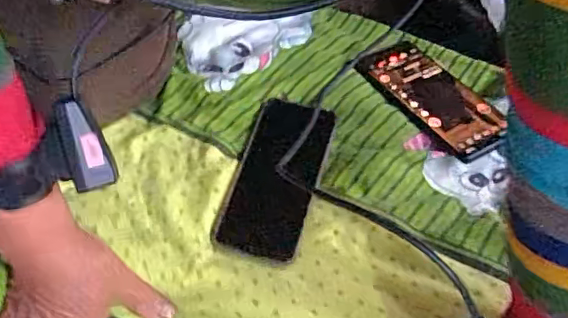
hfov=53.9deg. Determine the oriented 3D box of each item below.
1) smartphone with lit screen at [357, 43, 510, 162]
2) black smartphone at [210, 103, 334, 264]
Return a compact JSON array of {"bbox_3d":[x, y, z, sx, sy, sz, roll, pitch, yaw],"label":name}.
[{"bbox_3d":[0.147,-0.062,0.550,0.076,0.014,0.168,-25,52,-20],"label":"smartphone with lit screen"},{"bbox_3d":[-0.008,0.017,0.513,0.075,0.016,0.159,14,63,10],"label":"black smartphone"}]

